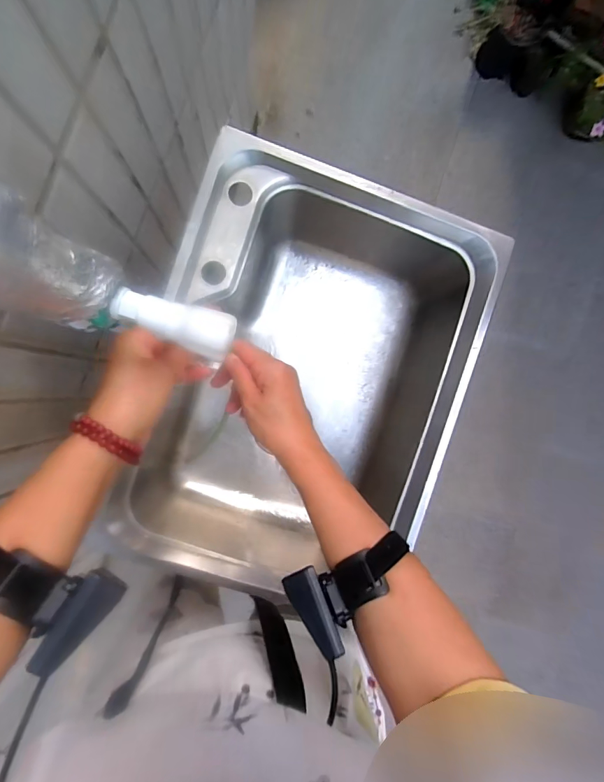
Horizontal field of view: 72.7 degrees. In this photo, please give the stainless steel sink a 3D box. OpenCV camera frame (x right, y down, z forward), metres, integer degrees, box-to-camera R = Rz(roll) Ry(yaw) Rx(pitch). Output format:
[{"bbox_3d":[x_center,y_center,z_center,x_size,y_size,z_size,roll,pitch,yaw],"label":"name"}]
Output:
[{"bbox_3d":[0.005,-0.021,0.654,0.417,0.231,0.570,17,89,-5],"label":"stainless steel sink"}]

